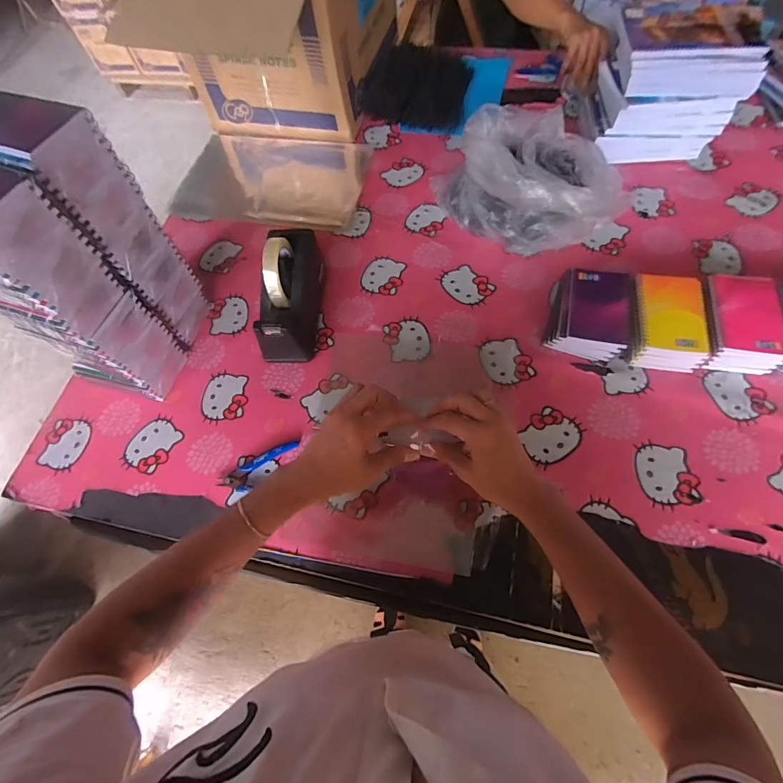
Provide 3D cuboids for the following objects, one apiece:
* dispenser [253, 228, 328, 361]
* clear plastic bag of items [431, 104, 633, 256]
[{"bbox_3d":[-0.158,-0.153,0.647,0.074,0.129,0.204,3,63,5],"label":"dispenser"},{"bbox_3d":[0.242,-0.366,0.709,0.231,0.143,0.273,-39,67,-15],"label":"clear plastic bag of items"}]

